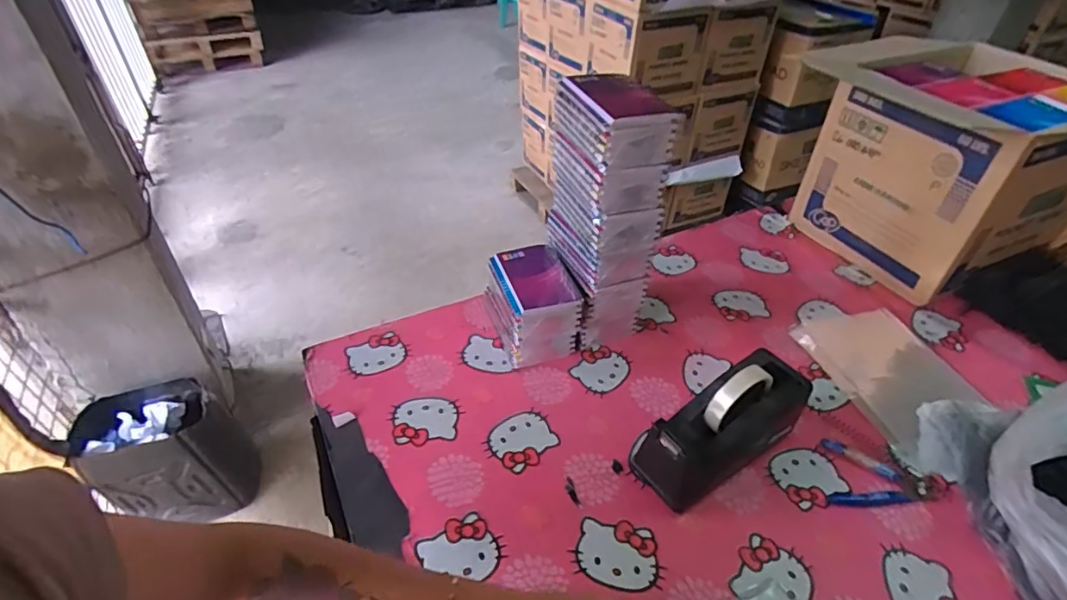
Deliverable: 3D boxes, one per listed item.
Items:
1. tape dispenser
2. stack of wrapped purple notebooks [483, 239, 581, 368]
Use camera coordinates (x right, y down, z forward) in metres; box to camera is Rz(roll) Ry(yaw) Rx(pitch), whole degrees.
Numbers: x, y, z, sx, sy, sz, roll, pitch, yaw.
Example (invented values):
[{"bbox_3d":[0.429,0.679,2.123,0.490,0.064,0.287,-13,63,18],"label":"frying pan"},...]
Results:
[{"bbox_3d":[0.215,0.138,0.624,0.211,0.121,0.078,-21,45,-25],"label":"tape dispenser"},{"bbox_3d":[0.002,0.008,0.773,0.104,0.114,0.134,-11,42,-15],"label":"stack of wrapped purple notebooks"}]

